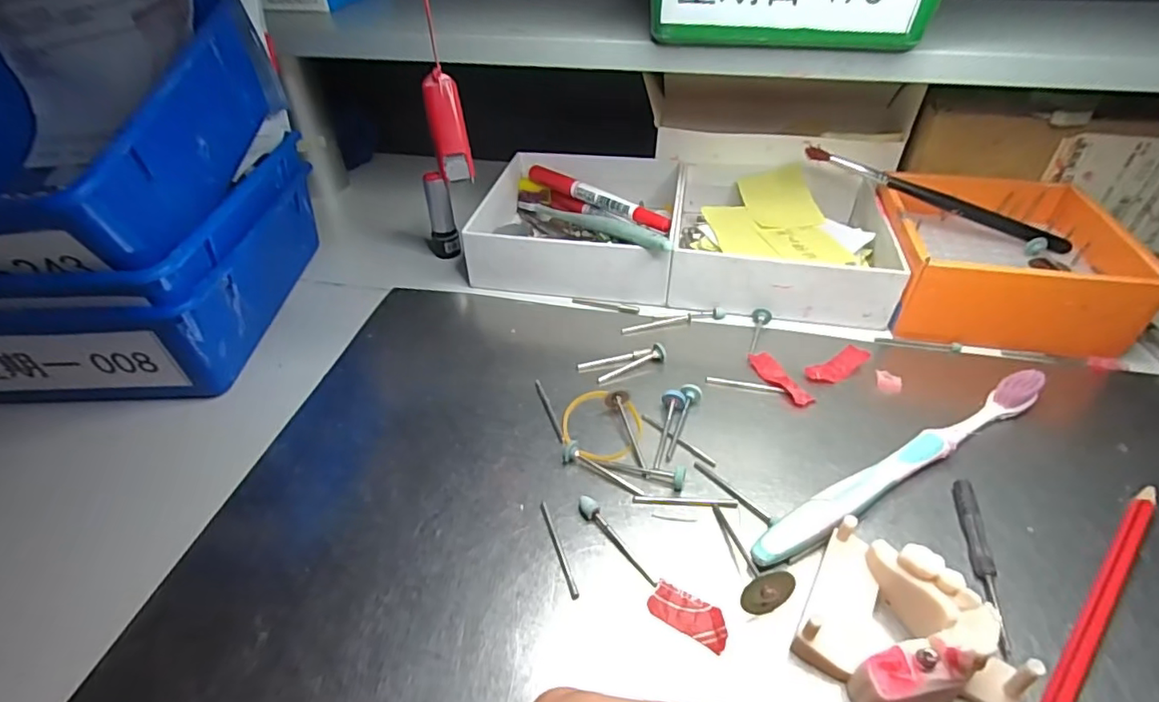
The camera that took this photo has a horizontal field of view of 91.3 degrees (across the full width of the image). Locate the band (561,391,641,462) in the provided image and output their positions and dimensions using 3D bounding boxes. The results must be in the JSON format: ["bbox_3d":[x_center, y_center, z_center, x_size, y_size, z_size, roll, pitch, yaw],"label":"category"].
[{"bbox_3d":[0.011,0.035,0.277,0.039,0.005,0.045,1,42,6],"label":"band"}]

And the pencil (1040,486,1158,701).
[{"bbox_3d":[0.184,0.090,0.199,0.149,0.009,0.009,-31,49,-30],"label":"pencil"}]

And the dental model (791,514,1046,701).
[{"bbox_3d":[0.107,0.095,0.187,0.050,0.030,0.067,-33,49,-31],"label":"dental model"}]

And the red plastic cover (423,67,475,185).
[{"bbox_3d":[-0.059,-0.100,0.253,0.015,0.046,0.005,-12,20,-8],"label":"red plastic cover"}]

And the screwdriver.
[{"bbox_3d":[0.156,0.081,0.220,0.009,0.009,0.069,9,42,13],"label":"screwdriver"}]

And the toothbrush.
[{"bbox_3d":[0.147,0.047,0.250,0.182,0.017,0.015,-22,45,-22],"label":"toothbrush"}]

